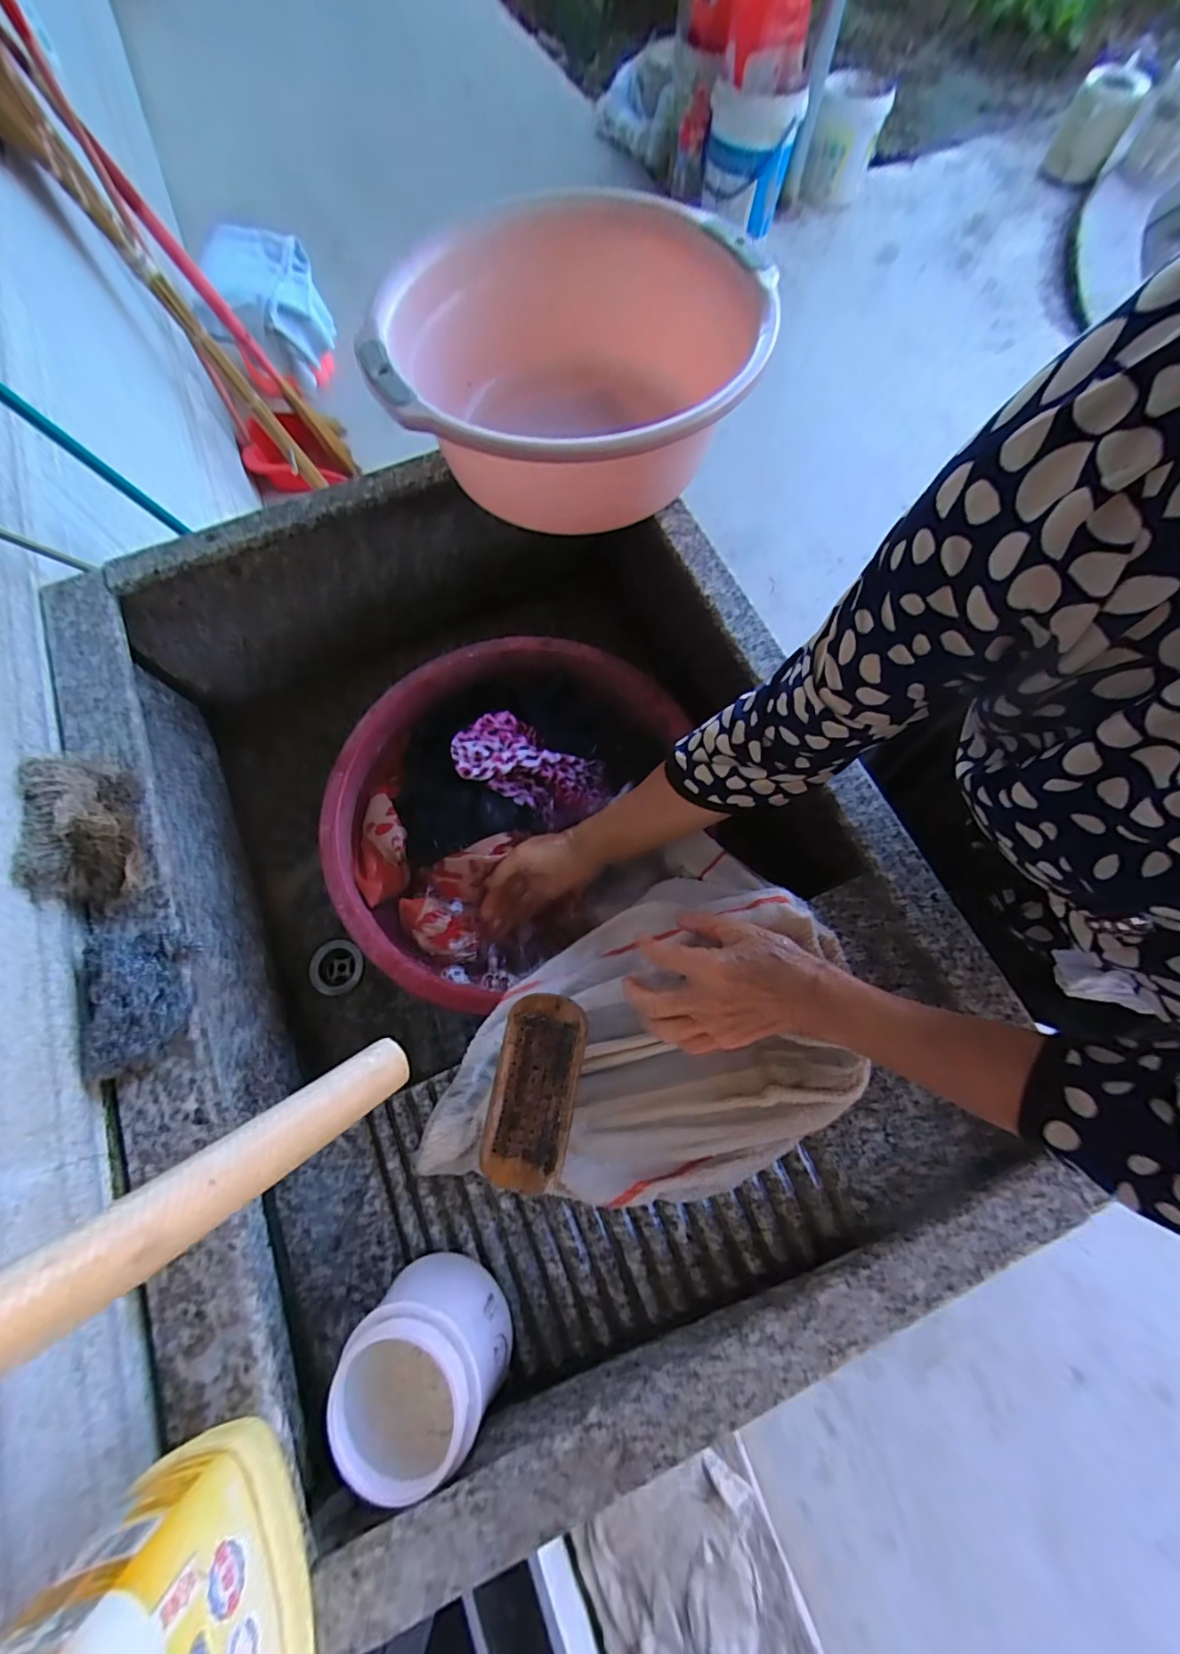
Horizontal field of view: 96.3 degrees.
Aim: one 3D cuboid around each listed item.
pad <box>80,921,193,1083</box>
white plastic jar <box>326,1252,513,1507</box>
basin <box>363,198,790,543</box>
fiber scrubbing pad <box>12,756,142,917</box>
[{"bbox_3d":[-0.317,0.108,0.362,0.056,0.033,0.106,-20,71,-6],"label":"pad"},{"bbox_3d":[-0.108,0.353,0.347,0.090,0.063,0.096,0,70,1],"label":"white plastic jar"},{"bbox_3d":[-0.013,-0.403,0.468,0.314,0.111,0.326,0,70,1],"label":"basin"},{"bbox_3d":[-0.374,0.003,0.390,0.051,0.044,0.111,-19,71,-5],"label":"fiber scrubbing pad"}]

